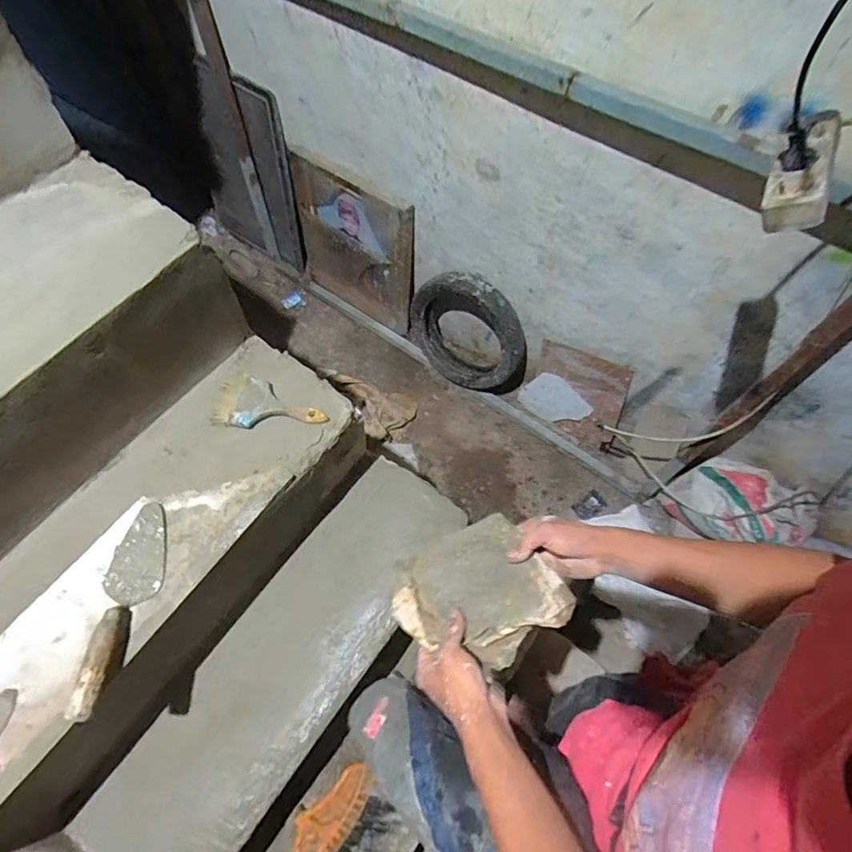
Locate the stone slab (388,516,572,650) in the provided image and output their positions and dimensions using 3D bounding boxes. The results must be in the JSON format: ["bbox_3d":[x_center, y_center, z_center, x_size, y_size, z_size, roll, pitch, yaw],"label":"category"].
[{"bbox_3d":[0.066,0.207,0.611,0.203,0.024,0.155,-25,66,-11],"label":"stone slab"}]

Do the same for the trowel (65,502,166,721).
[{"bbox_3d":[-0.463,0.263,0.728,0.092,0.042,0.311,0,51,1],"label":"trowel"}]

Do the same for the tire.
[{"bbox_3d":[0.143,-0.363,1.856,0.517,0.440,0.185,34,69,16],"label":"tire"}]

